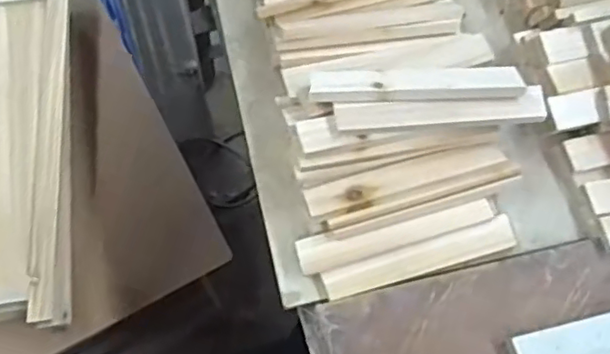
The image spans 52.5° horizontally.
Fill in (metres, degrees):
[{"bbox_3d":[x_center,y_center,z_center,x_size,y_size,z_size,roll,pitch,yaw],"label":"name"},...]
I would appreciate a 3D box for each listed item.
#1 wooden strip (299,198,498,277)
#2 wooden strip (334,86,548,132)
[{"bbox_3d":[0.072,0.046,0.486,0.156,0.020,0.025,-11,69,-6],"label":"wooden strip"},{"bbox_3d":[0.102,-0.048,0.462,0.156,0.014,0.024,-5,69,-4],"label":"wooden strip"}]

